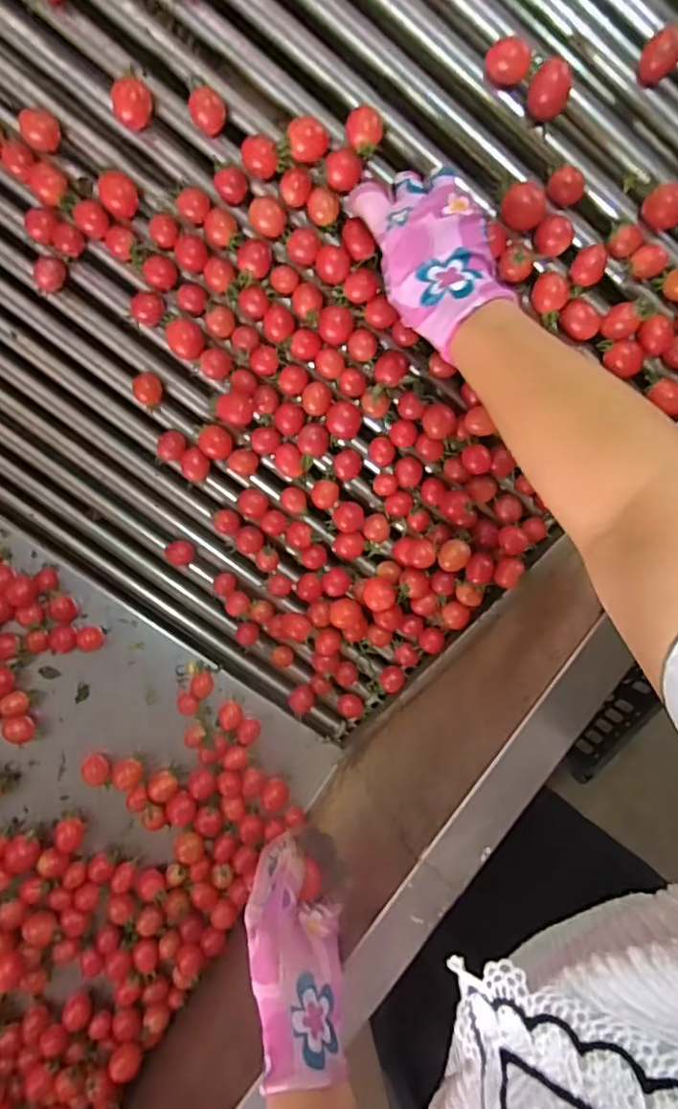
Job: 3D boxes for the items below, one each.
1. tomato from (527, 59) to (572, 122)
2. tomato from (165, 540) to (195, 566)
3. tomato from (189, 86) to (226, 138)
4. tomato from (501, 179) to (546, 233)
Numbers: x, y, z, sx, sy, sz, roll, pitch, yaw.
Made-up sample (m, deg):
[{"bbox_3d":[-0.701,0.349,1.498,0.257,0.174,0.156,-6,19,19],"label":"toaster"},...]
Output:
[{"bbox_3d":[0.155,-0.342,0.427,0.030,0.033,0.027,24,93,-8],"label":"tomato"},{"bbox_3d":[-0.171,-0.001,0.613,0.030,0.026,0.026,-6,96,-6],"label":"tomato"},{"bbox_3d":[-0.105,-0.353,0.457,0.027,0.023,0.026,4,95,-7],"label":"tomato"},{"bbox_3d":[0.145,-0.276,0.455,0.031,0.027,0.034,-10,97,-5],"label":"tomato"}]

